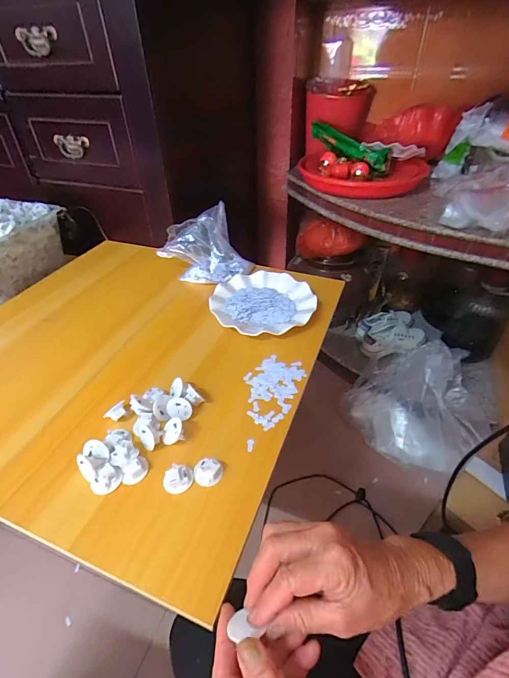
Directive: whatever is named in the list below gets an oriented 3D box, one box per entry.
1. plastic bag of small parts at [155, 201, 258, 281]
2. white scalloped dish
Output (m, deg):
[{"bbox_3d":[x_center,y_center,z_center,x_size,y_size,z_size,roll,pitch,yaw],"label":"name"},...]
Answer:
[{"bbox_3d":[-0.098,-0.187,0.707,0.182,0.101,0.110,-9,42,-9],"label":"plastic bag of small parts"},{"bbox_3d":[0.015,-0.065,0.644,0.177,0.024,0.177,-1,41,1],"label":"white scalloped dish"}]

